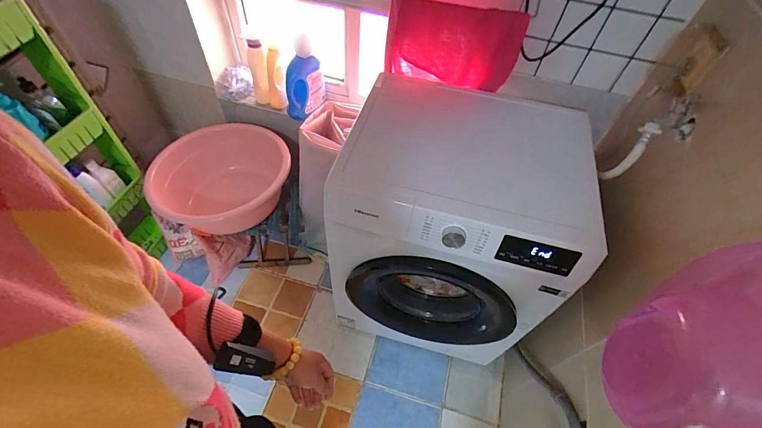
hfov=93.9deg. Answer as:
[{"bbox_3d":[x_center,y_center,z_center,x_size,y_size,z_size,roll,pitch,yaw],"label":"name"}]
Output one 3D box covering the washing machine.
[{"bbox_3d":[0.185,0.053,1.142,0.595,0.769,0.546,14,54,6],"label":"washing machine"}]

